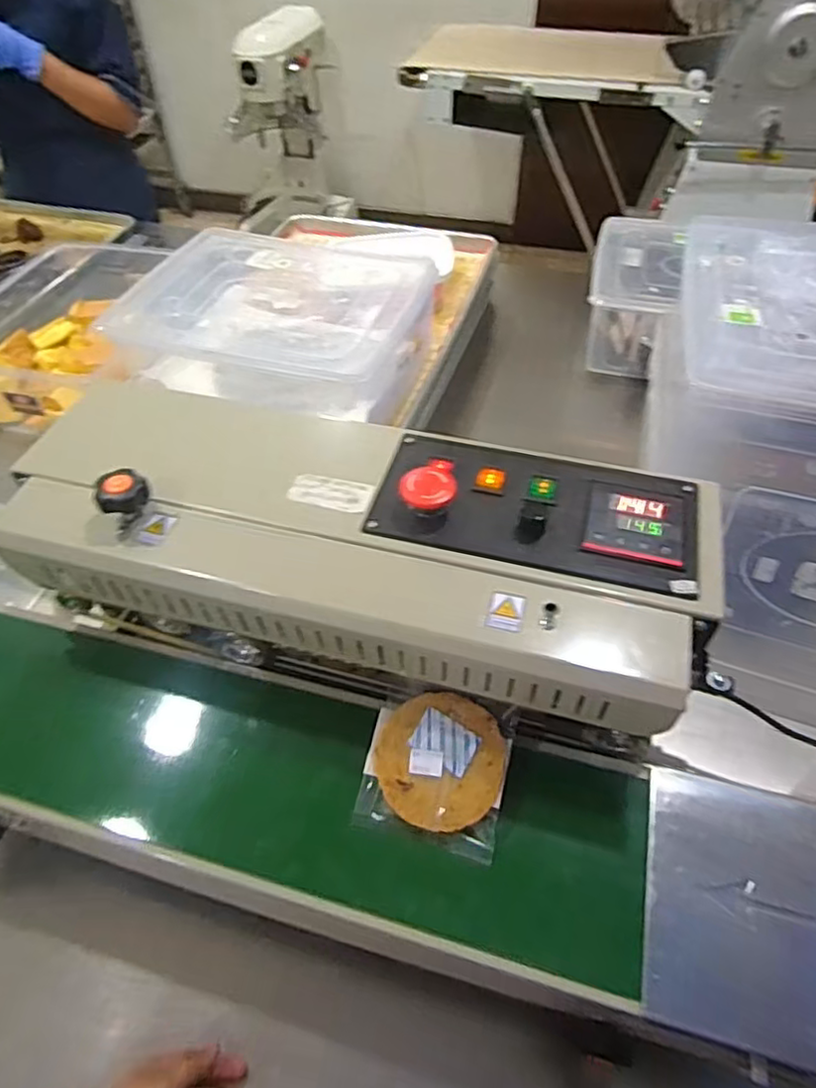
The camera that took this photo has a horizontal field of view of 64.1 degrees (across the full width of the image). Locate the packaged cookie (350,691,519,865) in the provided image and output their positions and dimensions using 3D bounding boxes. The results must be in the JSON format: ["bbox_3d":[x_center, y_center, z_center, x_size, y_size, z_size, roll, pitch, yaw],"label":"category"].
[{"bbox_3d":[0.020,0.157,0.457,0.097,0.008,0.099,11,74,9],"label":"packaged cookie"}]

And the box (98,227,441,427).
[{"bbox_3d":[-0.164,-0.298,0.889,0.368,0.112,0.274,11,51,11],"label":"box"}]

